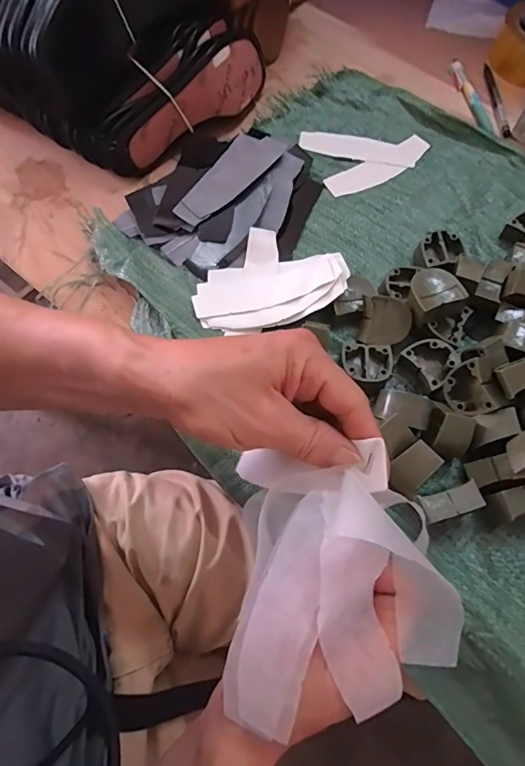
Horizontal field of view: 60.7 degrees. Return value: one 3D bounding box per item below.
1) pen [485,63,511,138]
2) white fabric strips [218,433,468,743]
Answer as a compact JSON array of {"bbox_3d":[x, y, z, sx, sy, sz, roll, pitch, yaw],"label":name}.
[{"bbox_3d":[0.290,-0.352,0.556,0.013,0.006,0.130,1,67,2],"label":"pen"},{"bbox_3d":[0.038,0.096,0.223,0.110,0.044,0.124,-4,67,0],"label":"white fabric strips"}]

